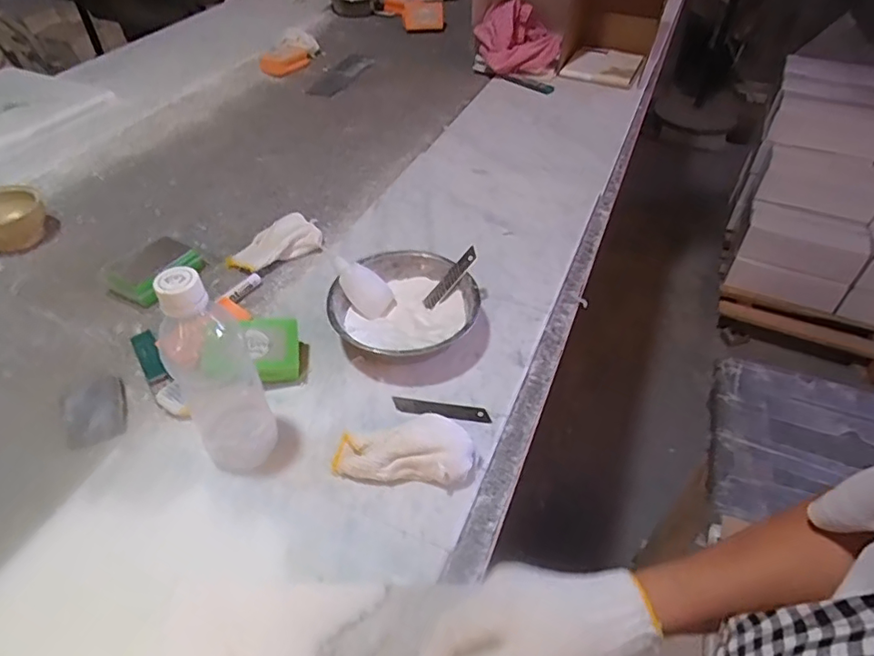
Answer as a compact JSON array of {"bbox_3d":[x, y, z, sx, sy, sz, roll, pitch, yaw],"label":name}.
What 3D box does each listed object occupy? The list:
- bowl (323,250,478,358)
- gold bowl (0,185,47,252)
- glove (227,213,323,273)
[{"bbox_3d":[-0.036,-0.019,0.617,0.153,0.044,0.158,1,45,-1],"label":"bowl"},{"bbox_3d":[-0.580,-0.150,0.745,0.076,0.052,0.079,-9,46,-10],"label":"gold bowl"},{"bbox_3d":[-0.216,-0.112,0.736,0.126,0.026,0.066,-28,52,-26],"label":"glove"}]

